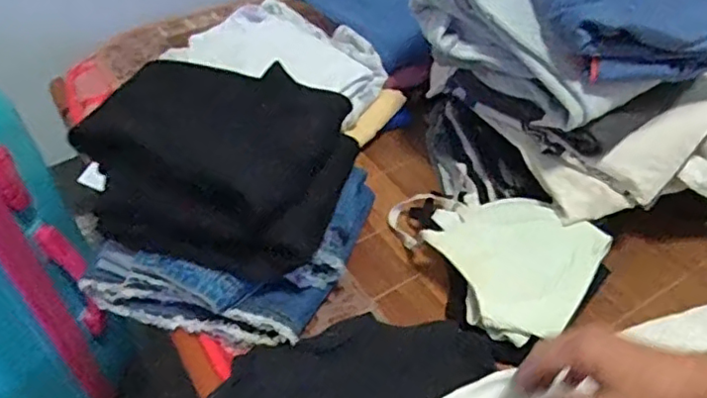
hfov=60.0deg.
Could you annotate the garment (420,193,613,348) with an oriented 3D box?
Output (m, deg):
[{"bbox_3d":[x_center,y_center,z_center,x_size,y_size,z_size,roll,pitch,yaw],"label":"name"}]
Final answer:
[{"bbox_3d":[0.158,0.060,0.627,0.157,0.033,0.152,30,53,29],"label":"garment"}]

